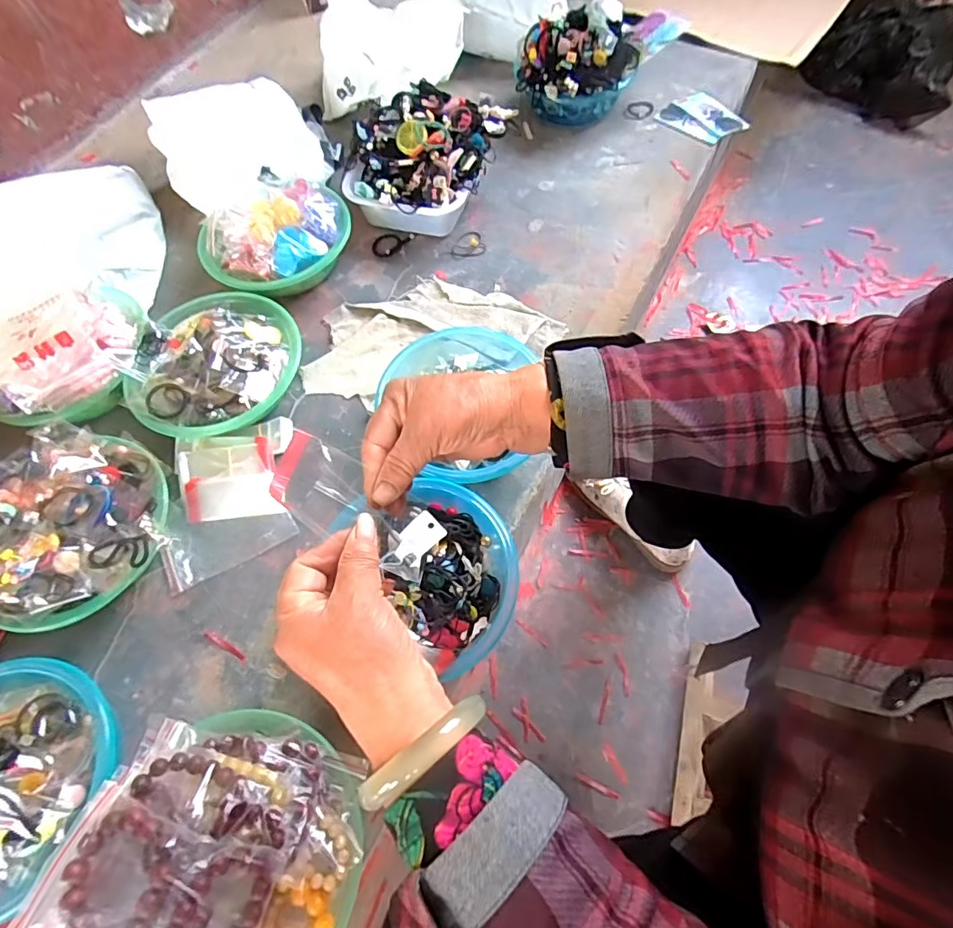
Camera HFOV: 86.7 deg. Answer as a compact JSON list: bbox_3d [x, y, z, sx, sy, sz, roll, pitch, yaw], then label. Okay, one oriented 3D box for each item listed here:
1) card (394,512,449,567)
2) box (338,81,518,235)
[{"bbox_3d":[-0.066,0.086,0.583,0.041,0.008,0.061,36,76,22],"label":"card"},{"bbox_3d":[-0.088,-0.520,0.869,0.229,0.135,0.270,25,69,15],"label":"box"}]

